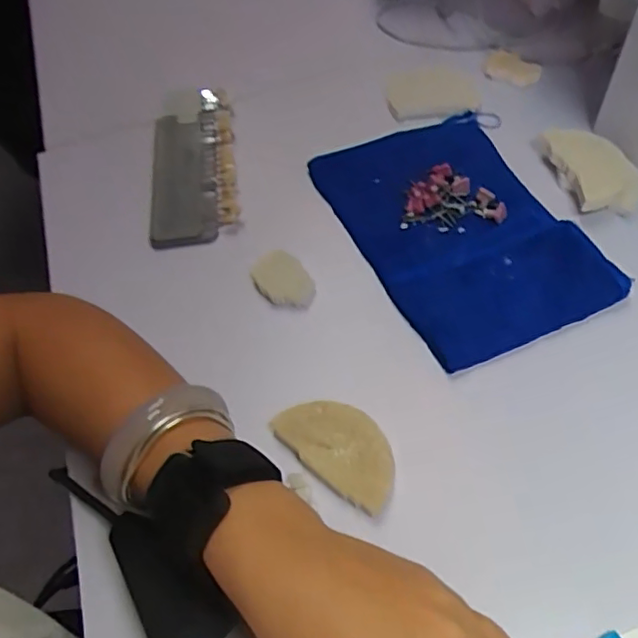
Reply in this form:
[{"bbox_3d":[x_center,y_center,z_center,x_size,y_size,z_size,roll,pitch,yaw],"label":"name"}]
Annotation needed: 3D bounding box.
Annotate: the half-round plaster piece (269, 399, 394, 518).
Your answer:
[{"bbox_3d":[0.012,0.070,0.331,0.076,0.010,0.041,35,64,26],"label":"half-round plaster piece"}]

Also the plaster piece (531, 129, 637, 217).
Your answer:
[{"bbox_3d":[0.204,-0.115,0.449,0.046,0.028,0.093,-7,54,-1],"label":"plaster piece"}]

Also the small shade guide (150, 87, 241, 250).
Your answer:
[{"bbox_3d":[-0.106,-0.132,0.504,0.070,0.020,0.192,-8,54,-1],"label":"small shade guide"}]

